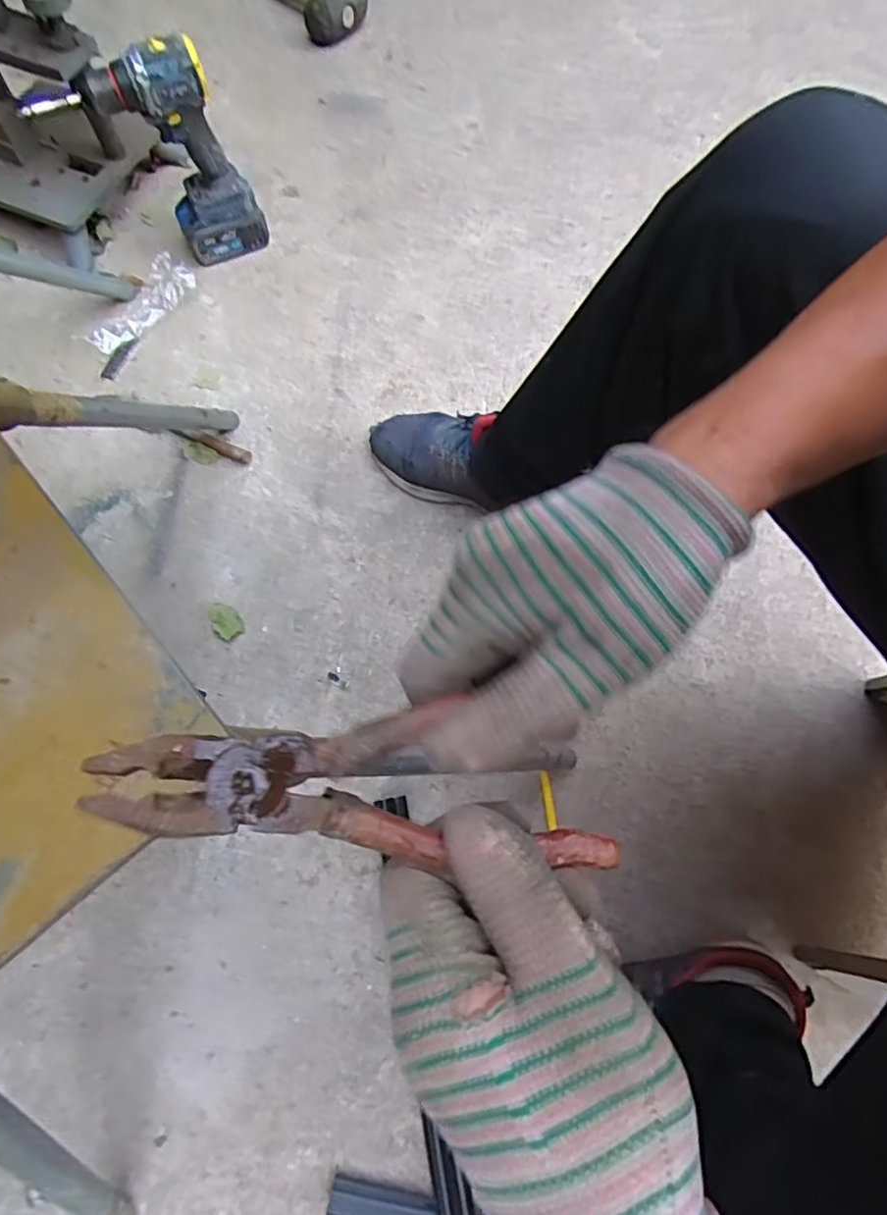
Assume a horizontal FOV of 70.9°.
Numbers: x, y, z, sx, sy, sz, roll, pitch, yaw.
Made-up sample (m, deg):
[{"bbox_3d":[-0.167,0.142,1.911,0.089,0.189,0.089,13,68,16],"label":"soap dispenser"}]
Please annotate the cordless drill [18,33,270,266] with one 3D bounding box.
[{"bbox_3d":[-0.349,-0.563,0.799,0.187,0.248,0.068,-1,71,0],"label":"cordless drill"}]

